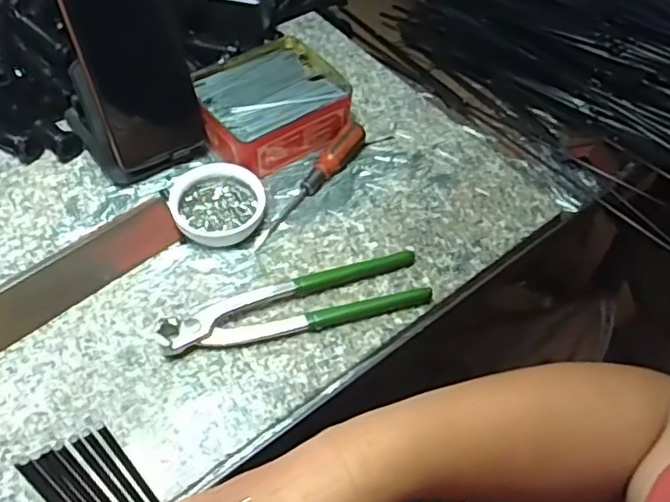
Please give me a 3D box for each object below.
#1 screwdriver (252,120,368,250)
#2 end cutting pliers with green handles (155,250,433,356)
[{"bbox_3d":[-0.018,-0.058,0.529,0.017,0.025,0.146,29,57,16],"label":"screwdriver"},{"bbox_3d":[-0.027,0.039,0.464,0.197,0.018,0.046,-14,57,-14],"label":"end cutting pliers with green handles"}]

